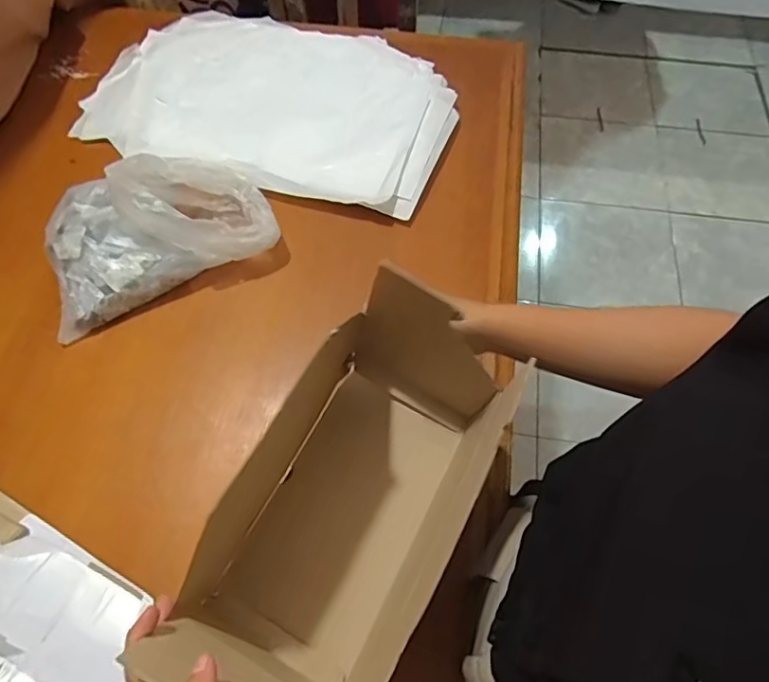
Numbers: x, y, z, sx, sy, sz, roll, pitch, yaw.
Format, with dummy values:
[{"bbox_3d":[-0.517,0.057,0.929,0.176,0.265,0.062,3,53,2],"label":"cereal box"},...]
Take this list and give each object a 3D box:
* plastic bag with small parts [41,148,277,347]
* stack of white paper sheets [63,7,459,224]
[{"bbox_3d":[-0.274,-0.138,0.635,0.265,0.120,0.155,-22,63,-12],"label":"plastic bag with small parts"},{"bbox_3d":[-0.167,-0.356,0.795,0.535,0.037,0.354,13,61,8],"label":"stack of white paper sheets"}]

